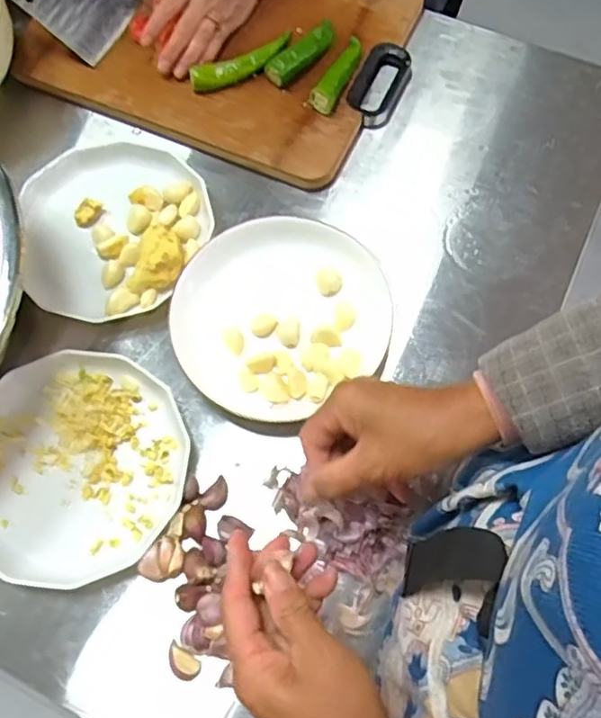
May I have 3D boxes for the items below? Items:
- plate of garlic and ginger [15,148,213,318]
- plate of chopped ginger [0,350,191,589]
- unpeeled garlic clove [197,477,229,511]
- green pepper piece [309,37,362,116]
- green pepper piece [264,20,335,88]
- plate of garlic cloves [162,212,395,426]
[{"bbox_3d":[-0.194,-0.136,0.626,0.183,0.033,0.193,23,72,10],"label":"plate of garlic and ginger"},{"bbox_3d":[-0.204,0.091,0.557,0.198,0.022,0.193,-1,70,2],"label":"plate of chopped ginger"},{"bbox_3d":[-0.072,0.117,0.547,0.019,0.012,0.030,39,75,11],"label":"unpeeled garlic clove"},{"bbox_3d":[0.044,-0.304,0.679,0.027,0.031,0.095,30,74,12],"label":"green pepper piece"},{"bbox_3d":[0.004,-0.336,0.688,0.105,0.030,0.027,-41,73,-12],"label":"green pepper piece"},{"bbox_3d":[-0.018,-0.043,0.582,0.201,0.038,0.175,-33,72,-10],"label":"plate of garlic cloves"}]

